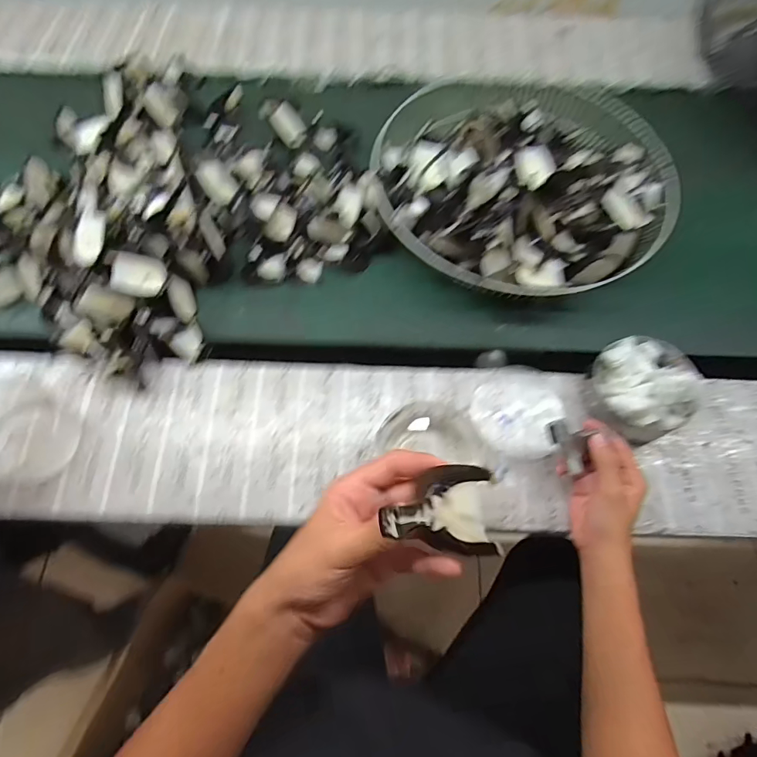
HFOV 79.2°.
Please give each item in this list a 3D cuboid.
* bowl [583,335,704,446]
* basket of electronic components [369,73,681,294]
[{"bbox_3d":[0.307,0.012,0.544,0.109,0.083,0.112,0,66,-1],"label":"bowl"},{"bbox_3d":[0.220,-0.325,0.682,0.432,0.115,0.456,20,67,8],"label":"basket of electronic components"}]

